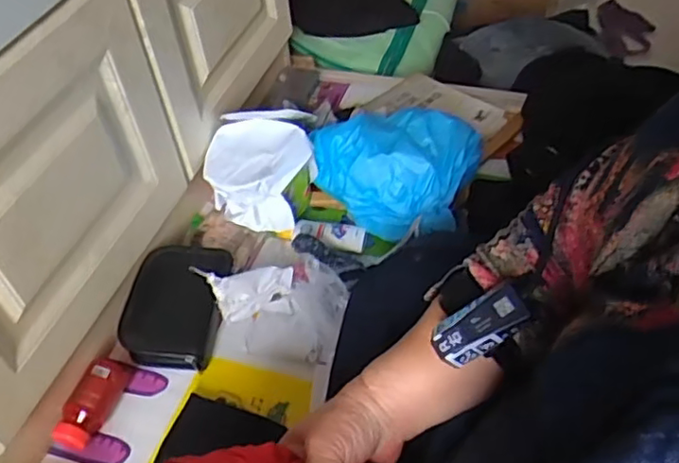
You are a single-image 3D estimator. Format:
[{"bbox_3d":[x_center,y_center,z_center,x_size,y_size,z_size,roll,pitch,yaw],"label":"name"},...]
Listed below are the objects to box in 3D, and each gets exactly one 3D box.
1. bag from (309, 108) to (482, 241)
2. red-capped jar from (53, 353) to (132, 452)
[{"bbox_3d":[0.064,-0.088,0.863,0.228,0.127,0.162,17,51,20],"label":"bag"},{"bbox_3d":[-0.273,0.185,0.703,0.045,0.042,0.109,13,49,17],"label":"red-capped jar"}]

